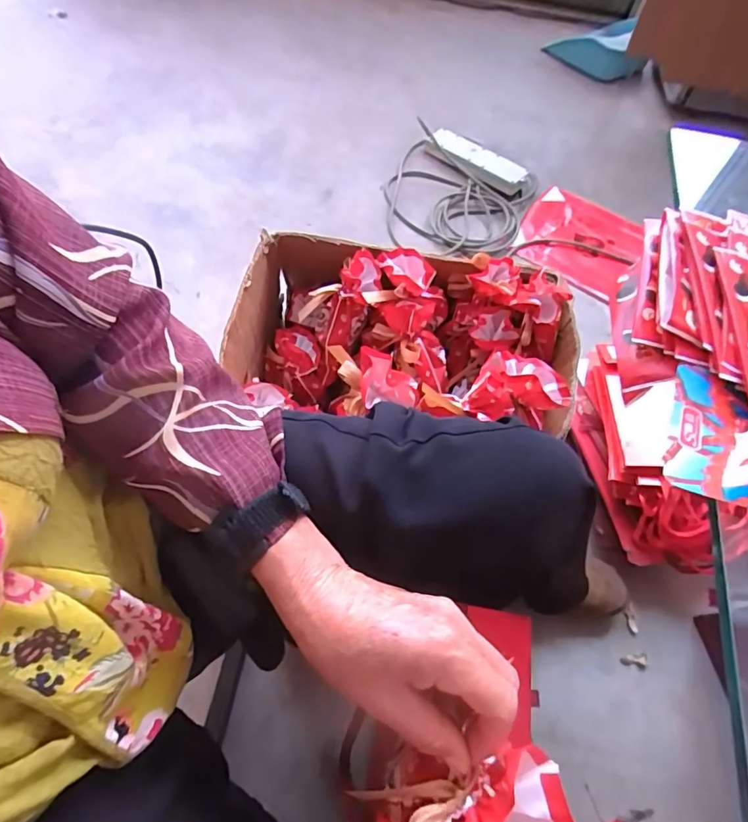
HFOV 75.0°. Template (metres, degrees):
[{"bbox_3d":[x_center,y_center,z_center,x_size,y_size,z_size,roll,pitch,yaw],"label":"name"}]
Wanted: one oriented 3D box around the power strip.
[{"bbox_3d":[0.223,-0.612,1.352,0.410,0.045,0.514,23,63,8],"label":"power strip"}]

